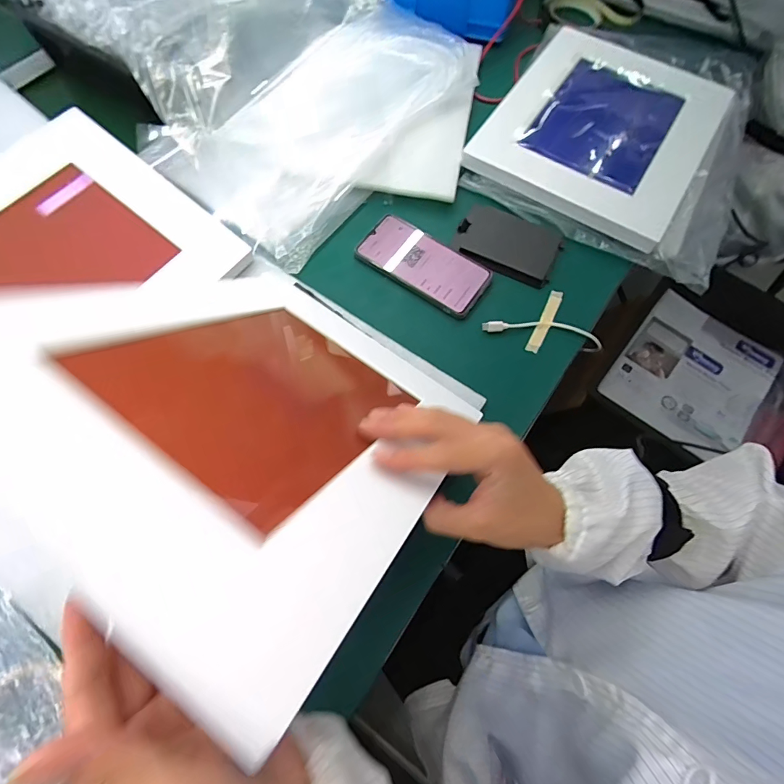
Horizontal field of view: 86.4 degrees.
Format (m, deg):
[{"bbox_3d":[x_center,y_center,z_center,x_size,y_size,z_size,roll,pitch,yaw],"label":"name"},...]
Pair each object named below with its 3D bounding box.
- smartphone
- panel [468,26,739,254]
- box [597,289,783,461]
[{"bbox_3d":[0.035,-0.146,0.471,0.148,0.012,0.071,35,71,13],"label":"smartphone"},{"bbox_3d":[0.275,-0.344,0.529,0.252,0.045,0.311,33,71,12],"label":"panel"},{"bbox_3d":[0.634,-0.041,0.870,0.284,0.042,0.345,38,71,13],"label":"box"}]

